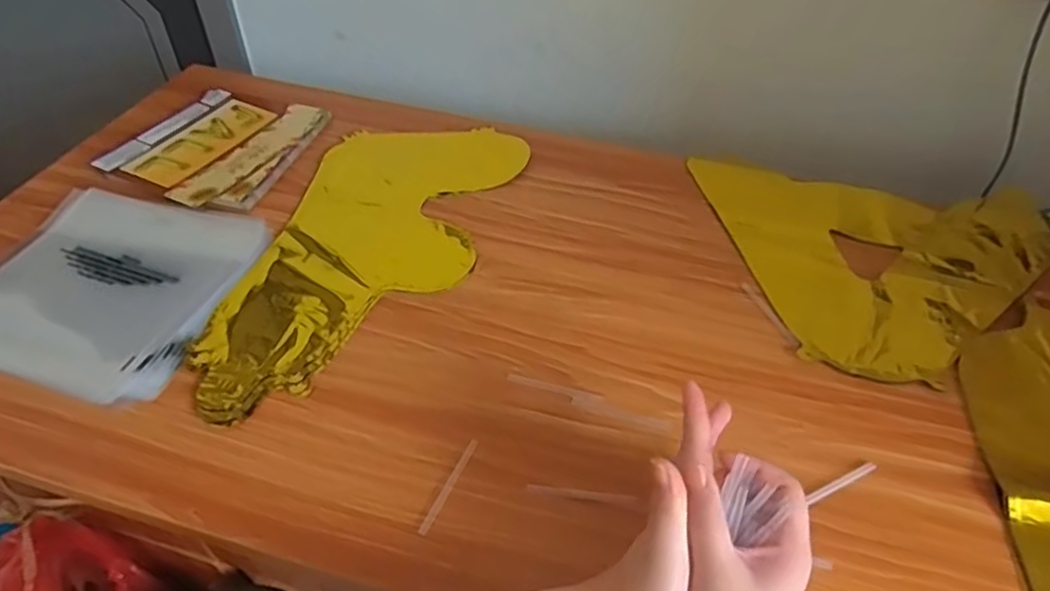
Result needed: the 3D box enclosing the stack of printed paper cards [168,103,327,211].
[{"bbox_3d":[-0.295,-0.158,0.715,0.075,0.010,0.206,20,50,15],"label":"stack of printed paper cards"}]

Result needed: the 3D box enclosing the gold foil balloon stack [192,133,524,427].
[{"bbox_3d":[-0.156,-0.054,0.638,0.202,0.013,0.433,15,49,11],"label":"gold foil balloon stack"}]

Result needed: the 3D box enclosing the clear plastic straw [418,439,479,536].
[{"bbox_3d":[-0.055,0.138,0.464,0.007,0.004,0.079,20,50,15],"label":"clear plastic straw"}]

